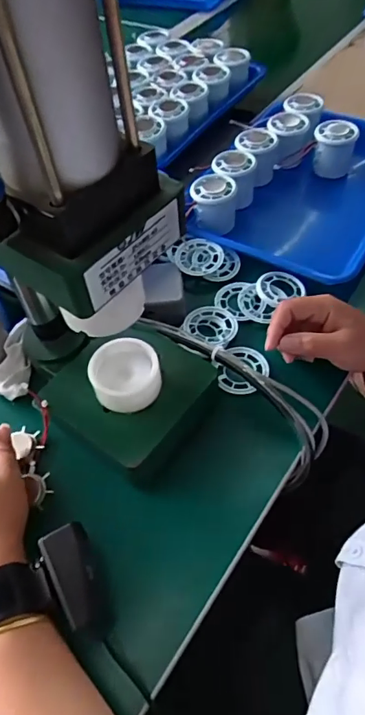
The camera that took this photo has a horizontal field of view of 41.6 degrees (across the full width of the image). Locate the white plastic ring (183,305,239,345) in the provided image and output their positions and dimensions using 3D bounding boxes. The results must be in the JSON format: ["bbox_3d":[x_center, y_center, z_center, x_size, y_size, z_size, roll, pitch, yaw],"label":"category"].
[{"bbox_3d":[0.032,-0.034,0.515,0.053,0.011,0.052,-3,52,3],"label":"white plastic ring"}]

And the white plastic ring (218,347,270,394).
[{"bbox_3d":[0.063,0.014,0.486,0.046,0.012,0.055,11,54,14],"label":"white plastic ring"}]

